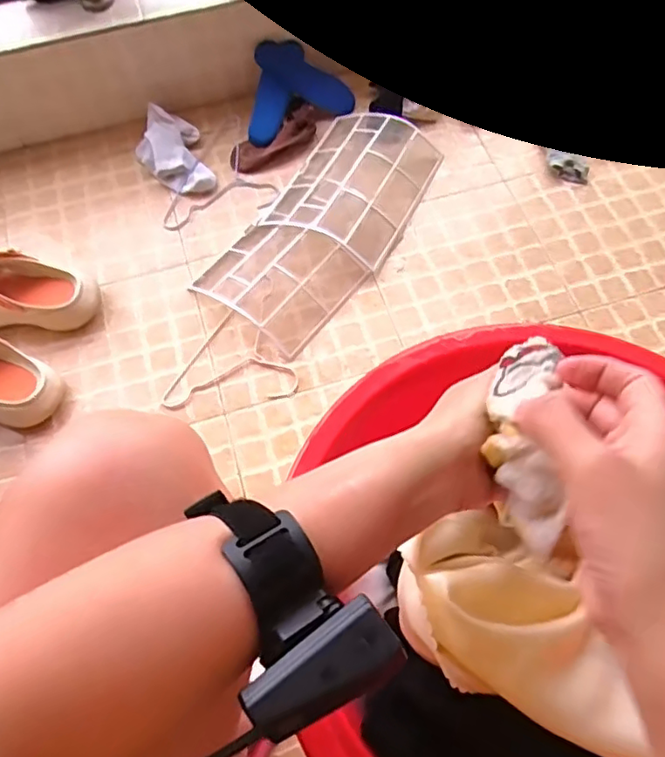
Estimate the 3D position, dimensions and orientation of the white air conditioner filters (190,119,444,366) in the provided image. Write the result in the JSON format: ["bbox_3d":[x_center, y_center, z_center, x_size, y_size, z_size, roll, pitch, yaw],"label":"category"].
[{"bbox_3d":[-0.008,-0.290,1.046,0.242,0.058,0.481,31,68,15],"label":"white air conditioner filters"}]

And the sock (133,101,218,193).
[{"bbox_3d":[-0.307,-0.431,1.127,0.121,0.055,0.180,-18,65,-8],"label":"sock"}]

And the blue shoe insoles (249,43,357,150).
[{"bbox_3d":[-0.081,-0.575,1.179,0.215,0.039,0.181,-20,88,-7],"label":"blue shoe insoles"}]

